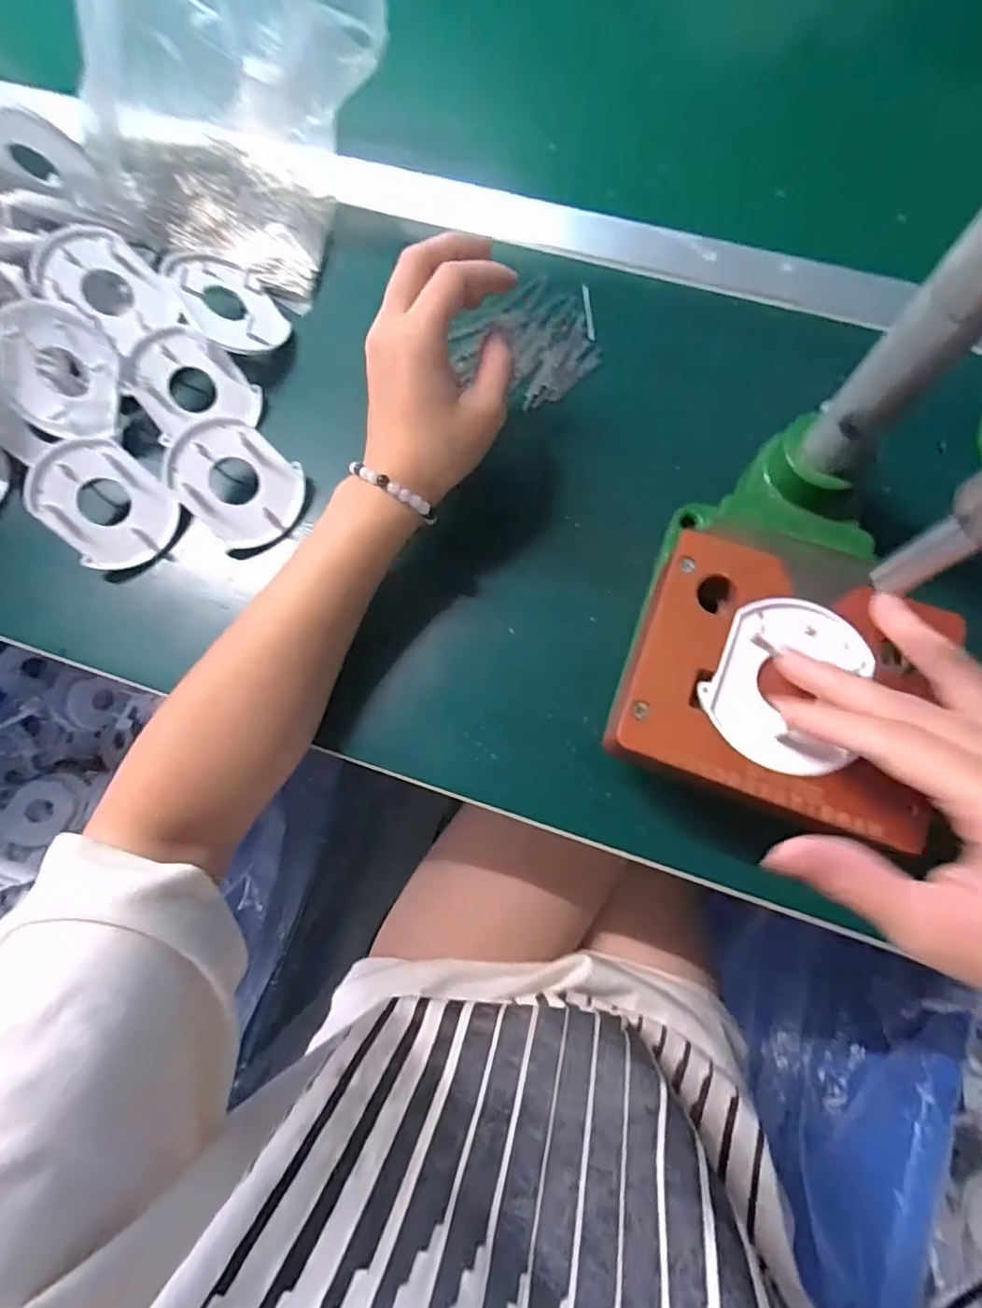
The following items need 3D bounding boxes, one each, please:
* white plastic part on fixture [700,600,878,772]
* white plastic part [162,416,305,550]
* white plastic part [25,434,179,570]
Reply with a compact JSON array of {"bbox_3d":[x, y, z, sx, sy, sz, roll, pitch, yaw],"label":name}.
[{"bbox_3d":[0.120,0.012,0.234,0.056,0.007,0.069,23,77,7],"label":"white plastic part on fixture"},{"bbox_3d":[-0.143,-0.096,0.327,0.067,0.011,0.067,-3,99,-18],"label":"white plastic part"},{"bbox_3d":[-0.217,-0.085,0.323,0.058,0.008,0.073,-42,109,-15],"label":"white plastic part"}]

